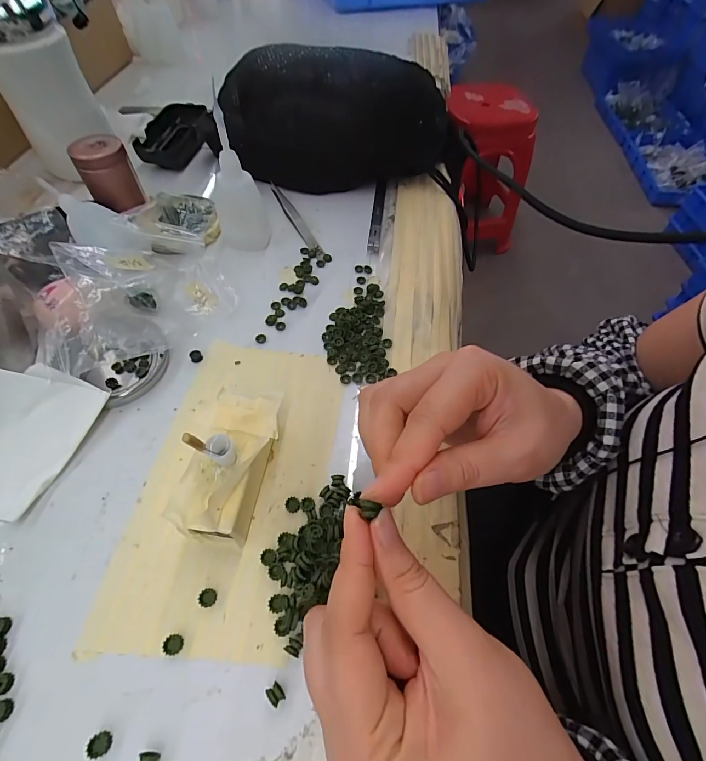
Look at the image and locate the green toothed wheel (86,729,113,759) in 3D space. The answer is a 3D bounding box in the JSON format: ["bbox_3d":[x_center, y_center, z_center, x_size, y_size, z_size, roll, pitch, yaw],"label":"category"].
[{"bbox_3d":[-0.114,0.163,0.171,0.008,0.005,0.009,-16,59,-12],"label":"green toothed wheel"}]

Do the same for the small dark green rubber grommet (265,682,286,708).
[{"bbox_3d":[-0.037,0.150,0.182,0.006,0.007,0.008,-38,66,-23],"label":"small dark green rubber grommet"}]

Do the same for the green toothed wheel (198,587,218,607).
[{"bbox_3d":[-0.077,0.116,0.203,0.008,0.005,0.008,1,57,-2],"label":"green toothed wheel"}]

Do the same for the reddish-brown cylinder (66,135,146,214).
[{"bbox_3d":[-0.225,-0.188,0.352,0.043,0.058,0.035,-29,63,-20],"label":"reddish-brown cylinder"}]

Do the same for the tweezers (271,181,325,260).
[{"bbox_3d":[-0.061,-0.165,0.381,0.013,0.007,0.130,-23,61,-16],"label":"tweezers"}]

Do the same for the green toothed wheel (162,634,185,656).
[{"bbox_3d":[-0.090,0.133,0.192,0.008,0.005,0.009,2,57,-2],"label":"green toothed wheel"}]

